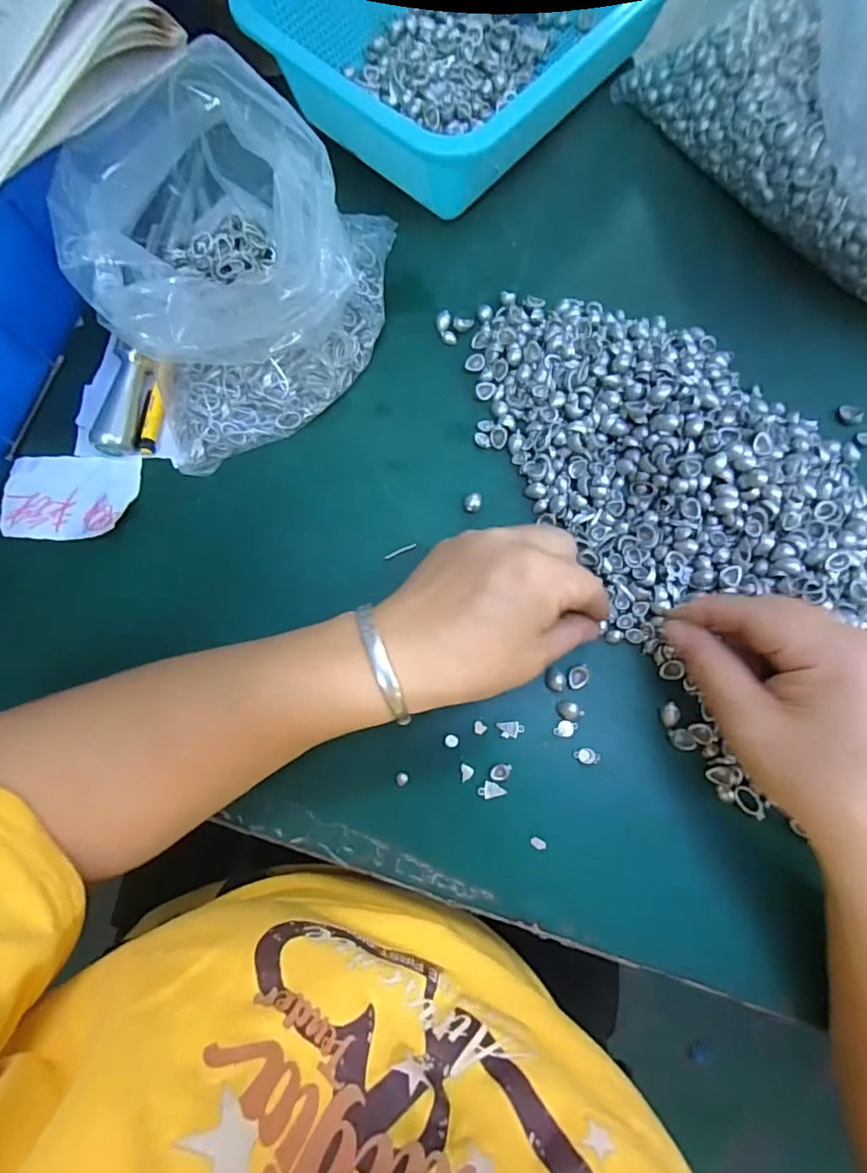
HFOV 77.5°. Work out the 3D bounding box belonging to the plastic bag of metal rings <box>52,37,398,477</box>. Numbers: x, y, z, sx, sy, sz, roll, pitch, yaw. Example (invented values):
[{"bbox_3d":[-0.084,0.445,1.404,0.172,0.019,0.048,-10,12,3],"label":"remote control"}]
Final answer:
[{"bbox_3d":[-0.100,-0.179,0.294,0.175,0.097,0.152,-26,79,-4],"label":"plastic bag of metal rings"}]

